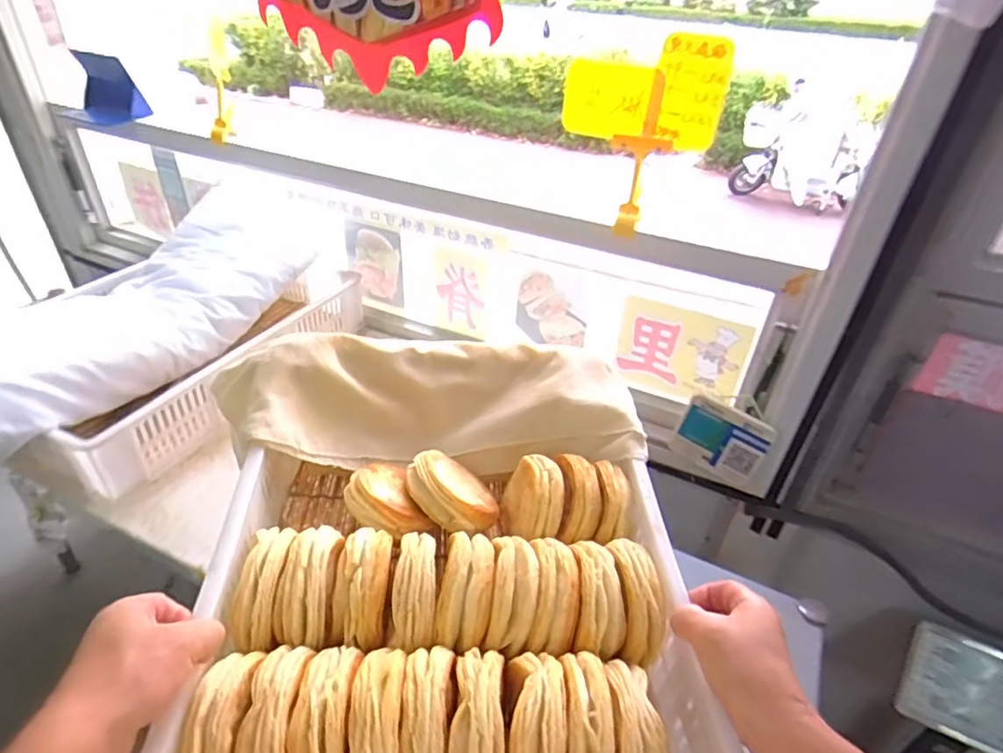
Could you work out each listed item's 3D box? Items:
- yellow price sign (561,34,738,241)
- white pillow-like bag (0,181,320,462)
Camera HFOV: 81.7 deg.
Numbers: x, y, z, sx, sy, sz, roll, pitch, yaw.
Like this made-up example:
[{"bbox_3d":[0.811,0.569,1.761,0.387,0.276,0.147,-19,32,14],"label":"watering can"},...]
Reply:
[{"bbox_3d":[0.197,-0.355,0.856,0.224,0.250,0.031,14,22,21],"label":"yellow price sign"},{"bbox_3d":[-0.614,-0.114,0.974,0.272,0.135,0.717,12,38,15],"label":"white pillow-like bag"}]

